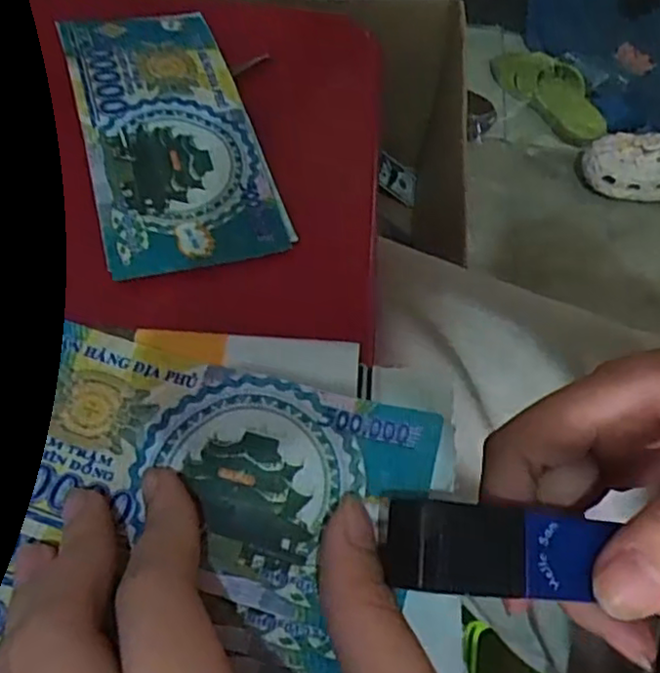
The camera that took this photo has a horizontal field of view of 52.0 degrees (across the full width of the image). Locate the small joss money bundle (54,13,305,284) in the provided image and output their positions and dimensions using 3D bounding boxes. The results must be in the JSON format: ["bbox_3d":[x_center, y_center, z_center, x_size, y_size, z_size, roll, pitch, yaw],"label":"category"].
[{"bbox_3d":[-0.064,-0.083,0.263,0.063,0.015,0.136,-15,58,-13],"label":"small joss money bundle"}]

